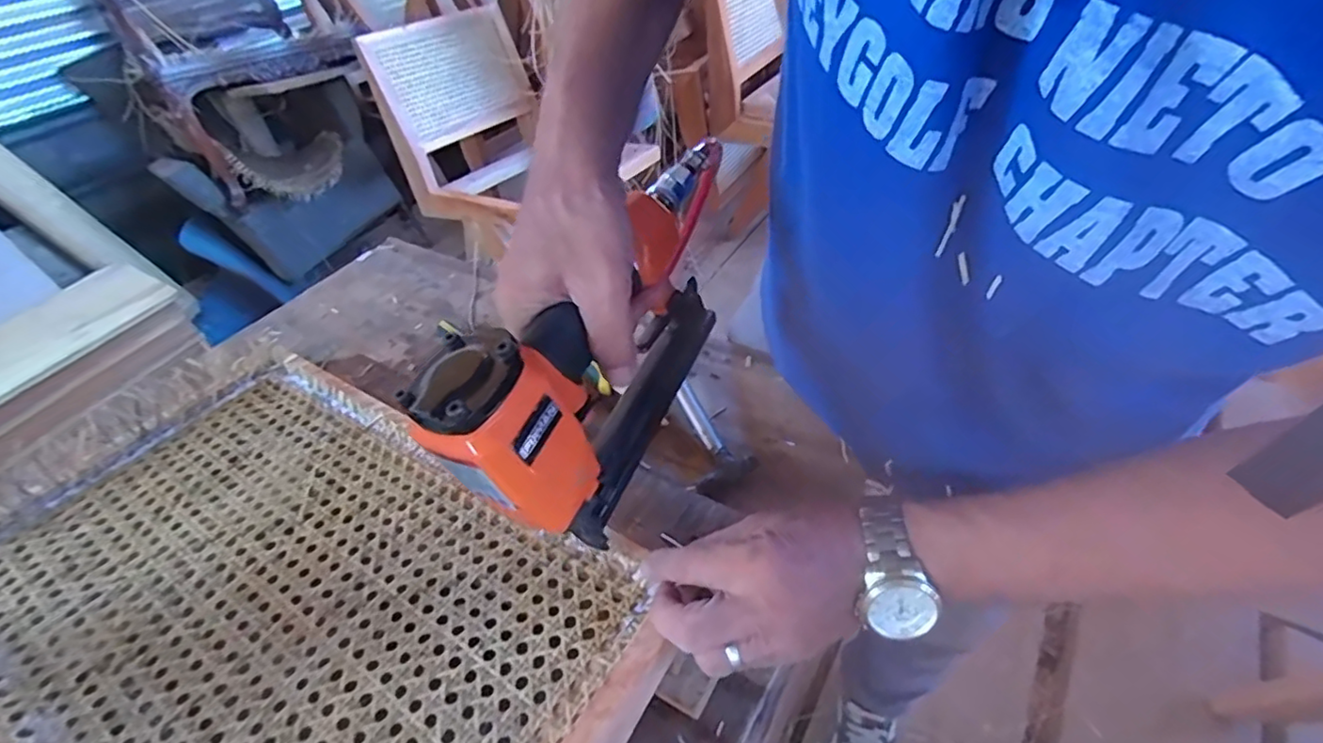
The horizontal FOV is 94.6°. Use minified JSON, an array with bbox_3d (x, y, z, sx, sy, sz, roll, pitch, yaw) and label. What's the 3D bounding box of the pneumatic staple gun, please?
[{"bbox_3d":[-0.024,-0.019,0.383,0.060,0.133,0.279,18,48,24],"label":"pneumatic staple gun"}]

